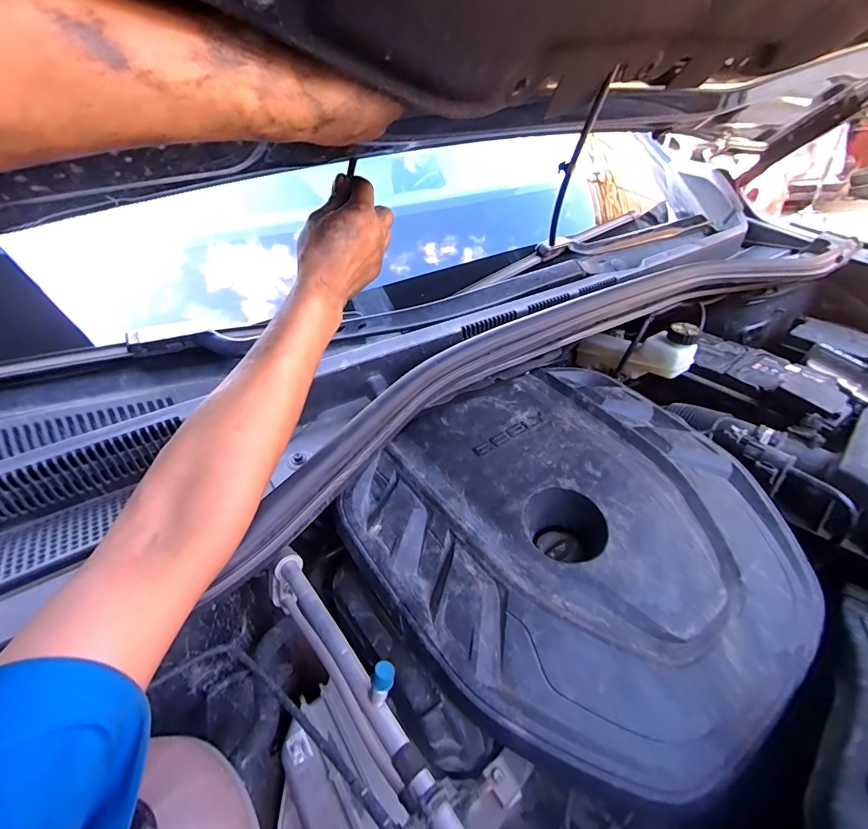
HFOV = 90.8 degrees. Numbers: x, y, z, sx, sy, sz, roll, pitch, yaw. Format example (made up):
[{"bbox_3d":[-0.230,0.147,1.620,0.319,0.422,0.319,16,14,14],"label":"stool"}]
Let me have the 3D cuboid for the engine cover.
[{"bbox_3d":[0.191,0.131,0.514,0.497,0.085,0.431,-26,43,-28],"label":"engine cover"}]

